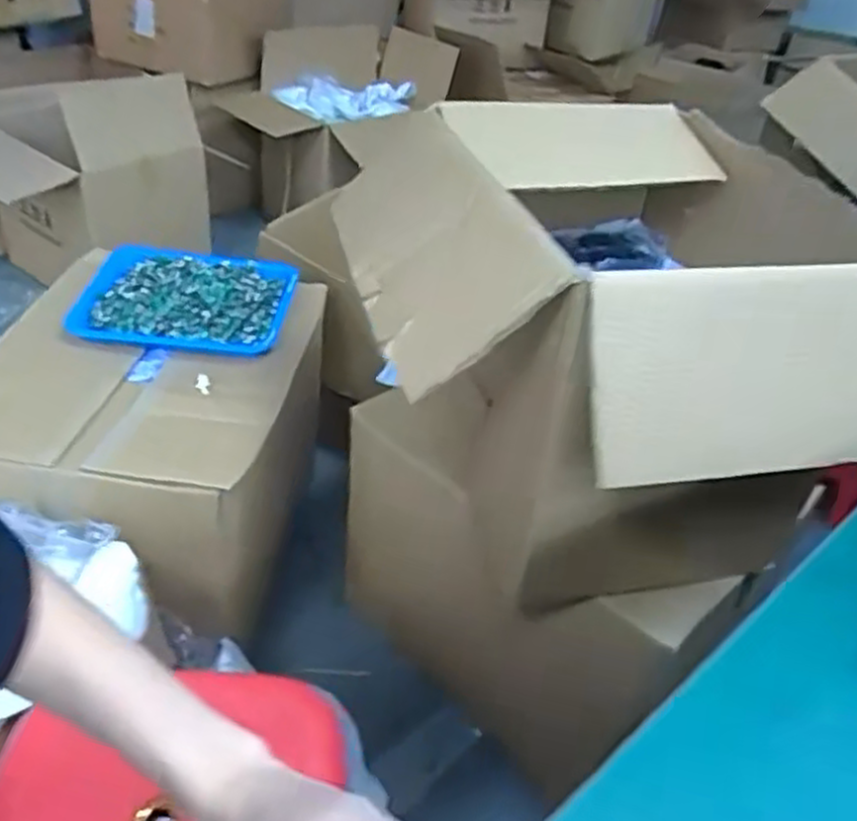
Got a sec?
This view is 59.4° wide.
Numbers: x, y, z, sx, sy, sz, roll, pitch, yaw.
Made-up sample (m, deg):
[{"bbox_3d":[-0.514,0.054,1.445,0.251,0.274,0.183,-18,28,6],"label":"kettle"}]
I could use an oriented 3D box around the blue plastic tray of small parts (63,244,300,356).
[{"bbox_3d":[-0.408,-0.192,1.259,0.332,0.068,0.241,6,37,-1],"label":"blue plastic tray of small parts"}]

